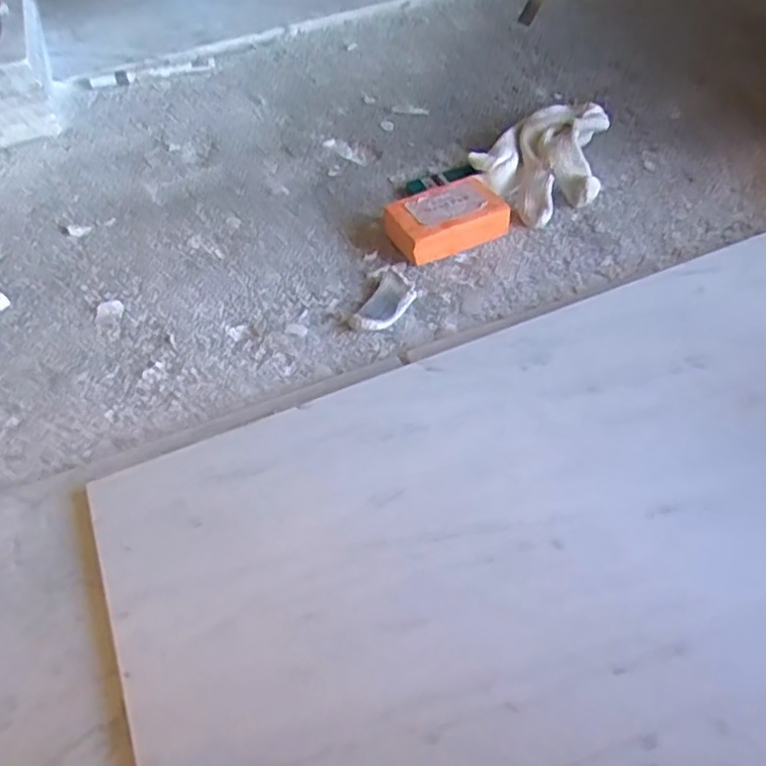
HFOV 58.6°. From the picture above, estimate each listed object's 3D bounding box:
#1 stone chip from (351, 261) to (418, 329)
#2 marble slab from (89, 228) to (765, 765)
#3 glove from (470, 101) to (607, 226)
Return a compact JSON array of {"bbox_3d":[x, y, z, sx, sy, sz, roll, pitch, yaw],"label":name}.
[{"bbox_3d":[0.005,-0.071,0.550,0.039,0.013,0.078,17,54,19],"label":"stone chip"},{"bbox_3d":[0.147,0.067,0.412,0.590,0.022,0.300,-21,51,-12],"label":"marble slab"},{"bbox_3d":[0.159,-0.210,0.631,0.137,0.033,0.110,-32,54,-20],"label":"glove"}]

